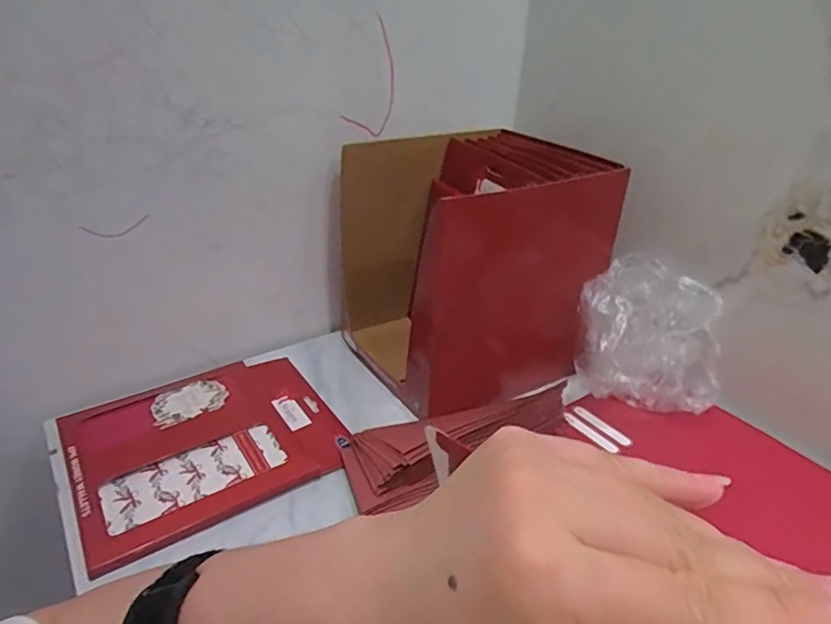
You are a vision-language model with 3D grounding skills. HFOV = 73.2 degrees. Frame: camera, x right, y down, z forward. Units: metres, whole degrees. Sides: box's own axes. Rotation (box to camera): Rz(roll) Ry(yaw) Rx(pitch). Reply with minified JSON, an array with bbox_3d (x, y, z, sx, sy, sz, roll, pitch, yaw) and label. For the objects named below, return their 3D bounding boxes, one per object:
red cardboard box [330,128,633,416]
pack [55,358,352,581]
[{"bbox_3d":[0.062,-0.051,0.643,0.236,0.250,0.207,-16,34,-28],"label":"red cardboard box"},{"bbox_3d":[-0.194,0.120,0.530,0.233,0.025,0.195,-18,35,-31],"label":"pack"}]

